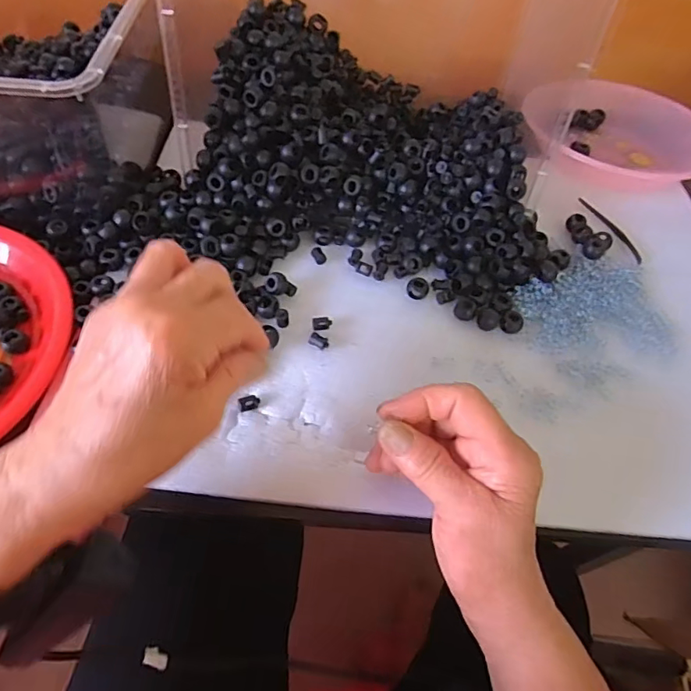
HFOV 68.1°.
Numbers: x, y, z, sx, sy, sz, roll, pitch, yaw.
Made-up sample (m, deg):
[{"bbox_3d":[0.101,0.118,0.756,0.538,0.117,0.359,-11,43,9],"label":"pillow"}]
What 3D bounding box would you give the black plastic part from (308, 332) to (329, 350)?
[{"bbox_3d":[-0.019,-0.003,0.376,0.014,0.007,0.010,18,57,7],"label":"black plastic part"}]

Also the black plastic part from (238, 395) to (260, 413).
[{"bbox_3d":[-0.065,0.039,0.350,0.014,0.008,0.008,-11,58,-12],"label":"black plastic part"}]

